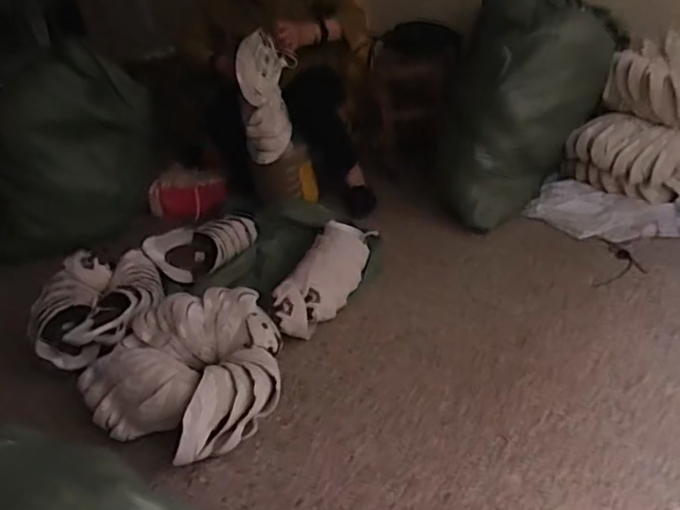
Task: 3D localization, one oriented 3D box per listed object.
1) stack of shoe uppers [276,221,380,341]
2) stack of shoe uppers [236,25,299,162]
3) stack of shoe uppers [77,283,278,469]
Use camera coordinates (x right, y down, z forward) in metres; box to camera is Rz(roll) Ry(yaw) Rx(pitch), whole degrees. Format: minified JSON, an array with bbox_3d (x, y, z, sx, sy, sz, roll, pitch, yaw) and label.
[{"bbox_3d":[-0.018,0.035,1.587,0.126,0.121,0.495,2,31,21],"label":"stack of shoe uppers"},{"bbox_3d":[-0.219,-0.457,1.818,0.179,0.355,0.110,-29,37,-35],"label":"stack of shoe uppers"},{"bbox_3d":[-0.300,0.226,1.296,0.360,0.148,0.383,9,33,31],"label":"stack of shoe uppers"}]

